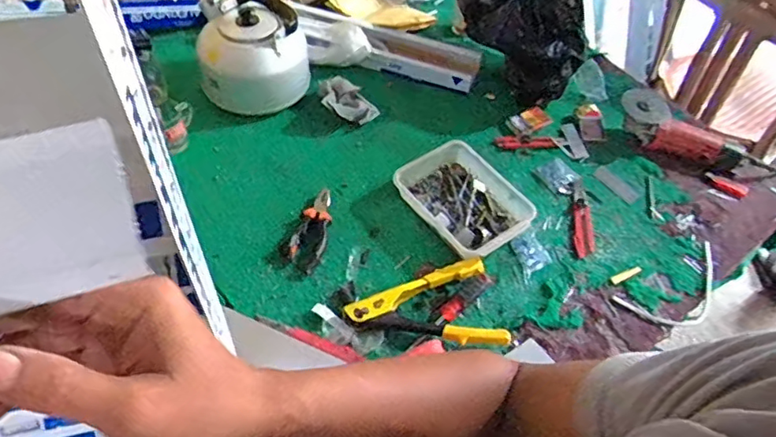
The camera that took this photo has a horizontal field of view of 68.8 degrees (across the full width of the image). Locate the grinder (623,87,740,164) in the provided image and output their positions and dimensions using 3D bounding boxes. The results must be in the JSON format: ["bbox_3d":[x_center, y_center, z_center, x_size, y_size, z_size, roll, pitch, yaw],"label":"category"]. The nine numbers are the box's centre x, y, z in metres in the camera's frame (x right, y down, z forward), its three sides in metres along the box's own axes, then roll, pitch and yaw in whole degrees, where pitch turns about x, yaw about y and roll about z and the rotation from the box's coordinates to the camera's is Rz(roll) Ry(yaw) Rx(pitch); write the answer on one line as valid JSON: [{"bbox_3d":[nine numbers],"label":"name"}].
[{"bbox_3d":[0.603,-0.182,1.177,0.256,0.069,0.116,32,57,20],"label":"grinder"}]

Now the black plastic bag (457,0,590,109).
[{"bbox_3d":[0.285,-0.408,1.205,0.293,0.245,0.133,34,57,21],"label":"black plastic bag"}]

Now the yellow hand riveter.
[{"bbox_3d":[0.054,0.140,0.897,0.240,0.024,0.147,-5,53,-8],"label":"yellow hand riveter"}]

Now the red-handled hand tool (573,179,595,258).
[{"bbox_3d":[0.367,-0.002,1.065,0.037,0.011,0.180,9,52,3],"label":"red-handled hand tool"}]

